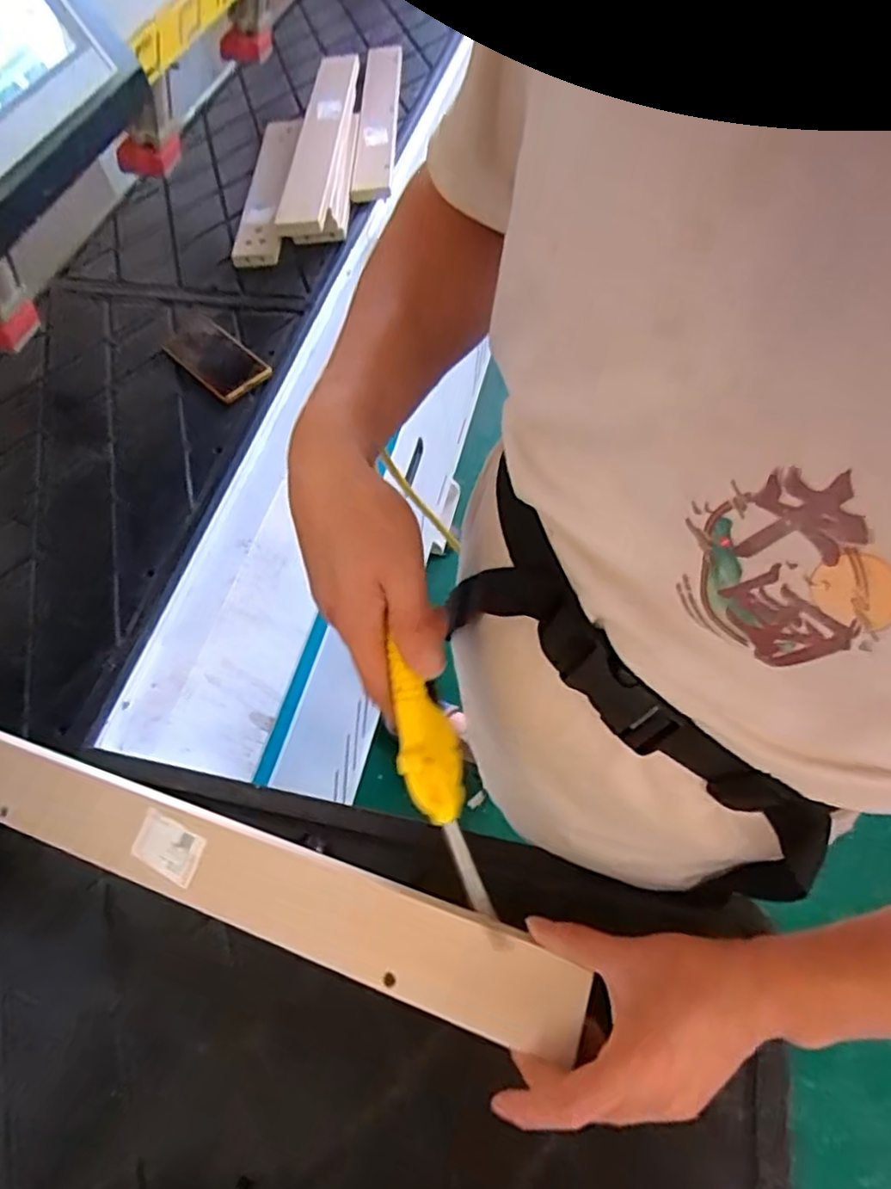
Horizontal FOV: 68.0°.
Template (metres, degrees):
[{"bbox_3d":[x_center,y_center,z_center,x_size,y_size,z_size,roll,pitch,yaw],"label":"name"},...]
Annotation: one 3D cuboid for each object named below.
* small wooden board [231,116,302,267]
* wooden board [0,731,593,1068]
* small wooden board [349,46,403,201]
[{"bbox_3d":[-0.290,-0.682,1.096,0.062,0.028,0.427,-3,58,4],"label":"small wooden board"},{"bbox_3d":[-0.167,0.207,0.502,0.542,0.027,0.066,14,61,16],"label":"wooden board"},{"bbox_3d":[-0.123,-0.865,1.194,0.068,0.027,0.521,-2,58,5],"label":"small wooden board"}]

